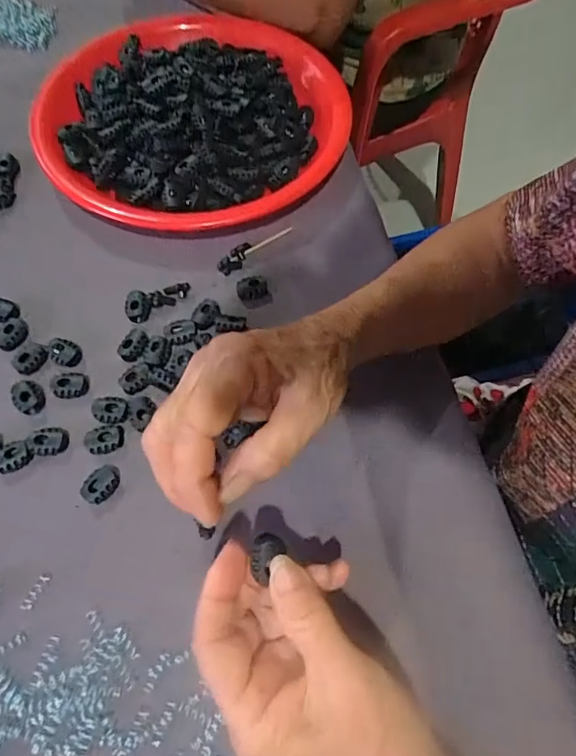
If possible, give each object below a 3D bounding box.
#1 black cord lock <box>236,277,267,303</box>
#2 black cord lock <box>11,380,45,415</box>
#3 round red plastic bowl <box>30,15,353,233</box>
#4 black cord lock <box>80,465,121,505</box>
[{"bbox_3d":[-0.026,-0.066,0.354,0.021,0.008,0.015,-5,64,-3],"label":"black cord lock"},{"bbox_3d":[-0.167,0.011,0.312,0.017,0.006,0.025,-41,71,-18],"label":"black cord lock"},{"bbox_3d":[-0.080,-0.220,0.413,0.244,0.040,0.244,0,64,0],"label":"round red plastic bowl"},{"bbox_3d":[-0.111,0.063,0.290,0.018,0.007,0.024,27,66,12],"label":"black cord lock"}]

